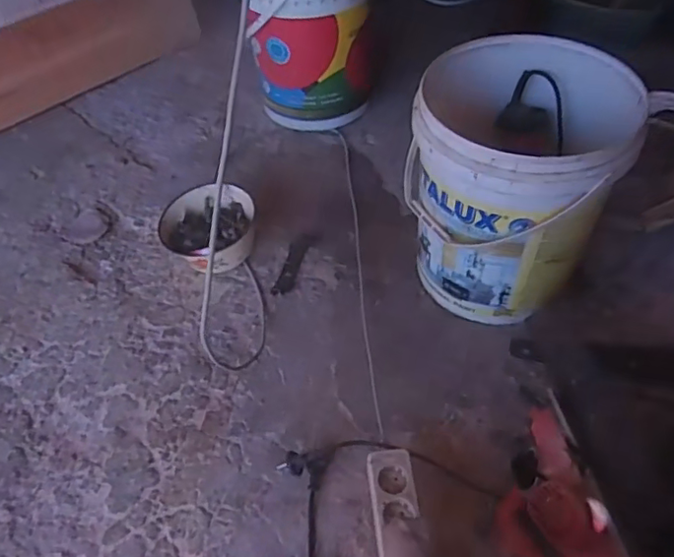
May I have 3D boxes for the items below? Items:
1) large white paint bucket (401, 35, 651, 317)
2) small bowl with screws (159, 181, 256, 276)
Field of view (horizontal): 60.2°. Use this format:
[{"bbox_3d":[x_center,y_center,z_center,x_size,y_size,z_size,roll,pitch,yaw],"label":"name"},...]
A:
[{"bbox_3d":[0.277,-0.135,0.940,0.306,0.361,0.309,-2,48,2],"label":"large white paint bucket"},{"bbox_3d":[-0.244,-0.087,1.116,0.173,0.090,0.177,-2,48,2],"label":"small bowl with screws"}]

